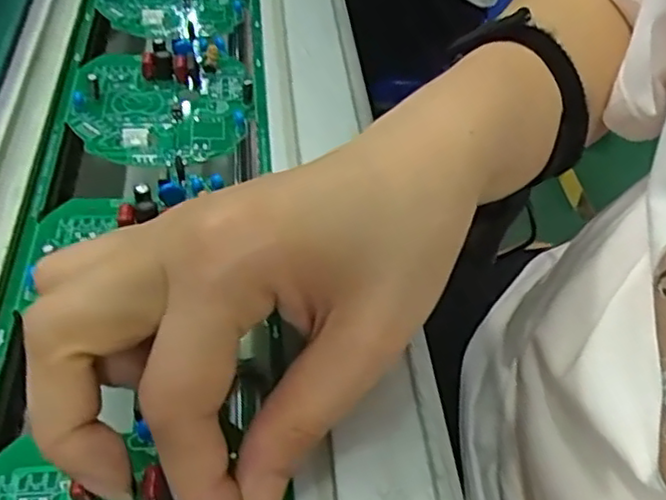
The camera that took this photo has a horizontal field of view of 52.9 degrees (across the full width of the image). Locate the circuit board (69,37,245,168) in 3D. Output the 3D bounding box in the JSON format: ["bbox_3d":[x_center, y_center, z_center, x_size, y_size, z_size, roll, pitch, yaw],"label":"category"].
[{"bbox_3d":[-0.079,-0.071,0.308,0.079,0.017,0.076,-12,50,-15],"label":"circuit board"}]

